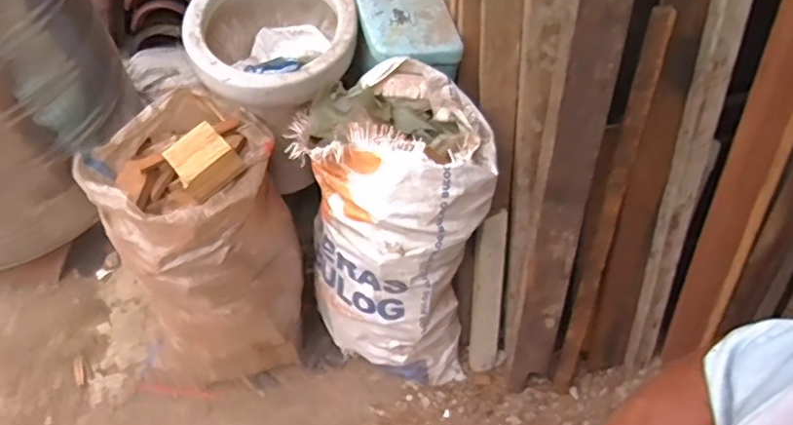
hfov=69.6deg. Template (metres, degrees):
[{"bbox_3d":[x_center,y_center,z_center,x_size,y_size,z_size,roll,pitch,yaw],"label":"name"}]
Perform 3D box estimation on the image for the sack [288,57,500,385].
[{"bbox_3d":[-0.004,0.090,1.293,0.393,0.812,0.245,-2,31,-5],"label":"sack"}]

